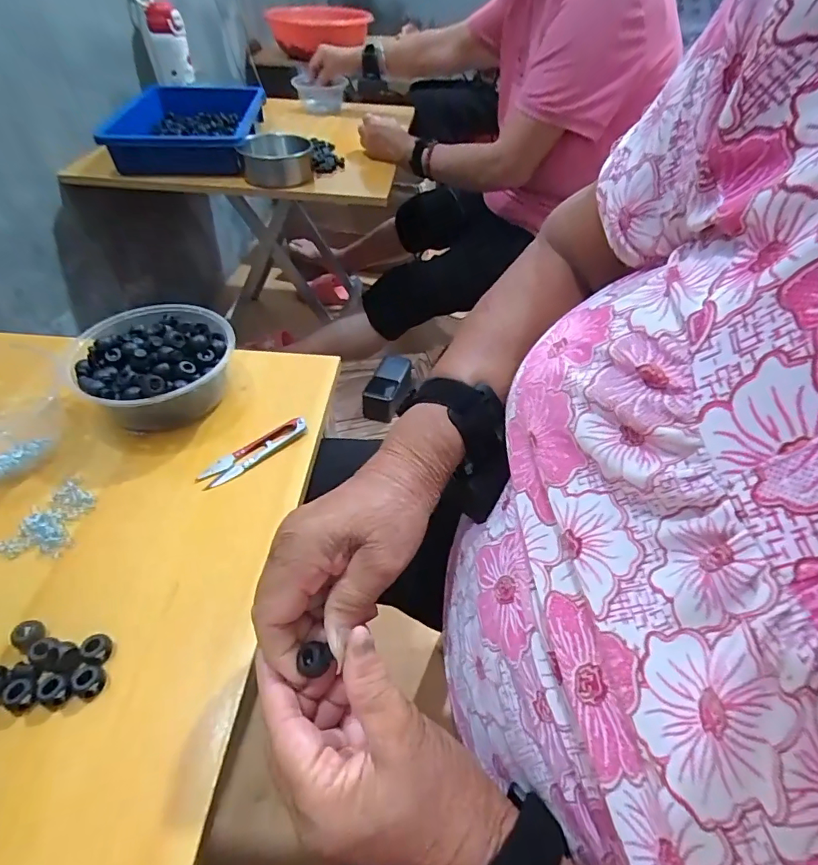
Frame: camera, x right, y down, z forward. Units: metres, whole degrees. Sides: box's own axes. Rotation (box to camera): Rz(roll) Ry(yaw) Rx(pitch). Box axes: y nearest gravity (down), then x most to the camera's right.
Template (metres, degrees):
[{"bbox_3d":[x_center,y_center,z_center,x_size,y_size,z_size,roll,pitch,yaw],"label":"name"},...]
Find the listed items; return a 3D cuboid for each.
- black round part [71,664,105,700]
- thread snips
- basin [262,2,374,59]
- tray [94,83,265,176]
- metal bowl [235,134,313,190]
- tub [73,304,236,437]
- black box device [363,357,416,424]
[{"bbox_3d":[-0.197,0.152,0.300,0.017,0.011,0.017,1,47,-1],"label":"black round part"},{"bbox_3d":[-0.136,0.016,0.430,0.101,0.010,0.023,-32,55,-27],"label":"thread snips"},{"bbox_3d":[-0.257,-1.216,1.484,0.283,0.121,0.327,-3,47,-4],"label":"basin"},{"bbox_3d":[-0.422,-0.602,0.957,0.269,0.060,0.402,-9,48,-9],"label":"tray"},{"bbox_3d":[-0.233,-0.480,0.870,0.123,0.059,0.118,-8,48,-9],"label":"metal bowl"},{"bbox_3d":[-0.230,-0.061,0.460,0.131,0.066,0.136,1,47,-1],"label":"tub"},{"bbox_3d":[-0.035,-0.081,0.877,0.060,0.049,0.142,12,48,10],"label":"black box device"}]

